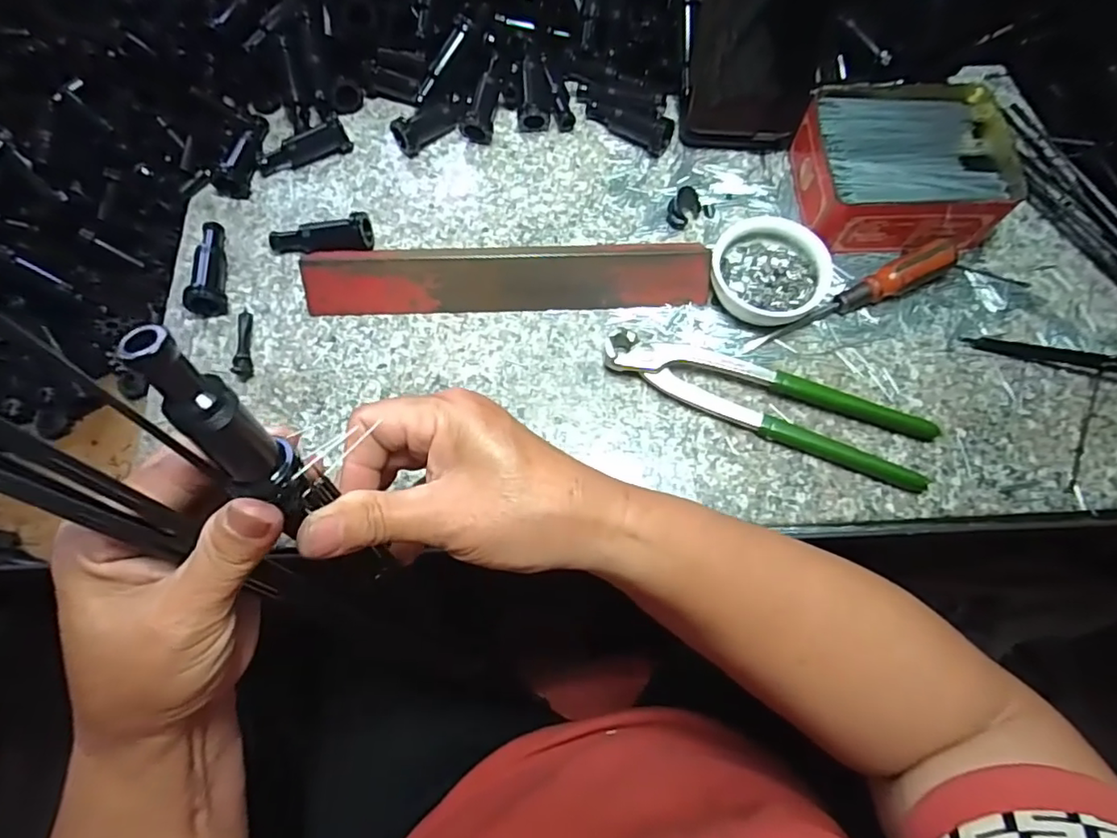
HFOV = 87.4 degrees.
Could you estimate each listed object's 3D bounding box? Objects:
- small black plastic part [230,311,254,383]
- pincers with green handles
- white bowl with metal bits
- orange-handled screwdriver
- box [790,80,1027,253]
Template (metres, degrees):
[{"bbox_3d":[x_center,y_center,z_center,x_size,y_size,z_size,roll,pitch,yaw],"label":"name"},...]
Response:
[{"bbox_3d":[-0.200,-0.048,0.370,0.010,0.010,0.049,-10,71,-3],"label":"small black plastic part"},{"bbox_3d":[0.127,-0.014,0.357,0.200,0.017,0.050,20,72,7],"label":"pincers with green handles"},{"bbox_3d":[0.134,-0.094,0.377,0.071,0.027,0.063,18,71,6],"label":"white bowl with metal bits"},{"bbox_3d":[0.186,-0.074,0.370,0.142,0.024,0.018,-26,72,-8],"label":"orange-handled screwdriver"},{"bbox_3d":[0.230,-0.168,0.394,0.127,0.043,0.111,0,70,0],"label":"box"}]

